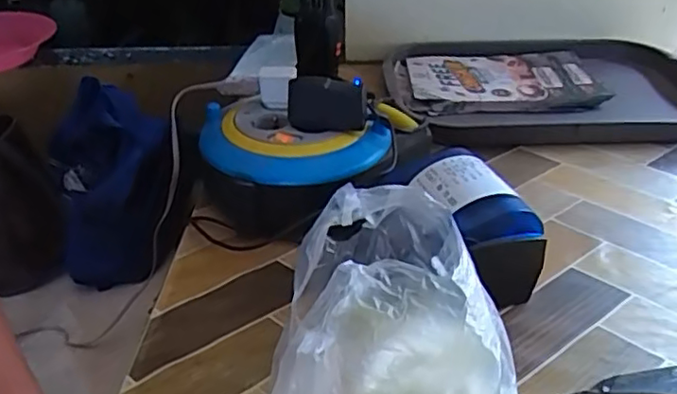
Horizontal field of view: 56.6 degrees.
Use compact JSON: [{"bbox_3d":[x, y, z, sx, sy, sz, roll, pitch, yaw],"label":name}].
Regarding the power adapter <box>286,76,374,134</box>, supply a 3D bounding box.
[{"bbox_3d":[-0.012,-0.081,0.574,0.077,0.049,0.028,8,35,11],"label":"power adapter"}]

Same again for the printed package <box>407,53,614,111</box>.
[{"bbox_3d":[0.223,-0.155,0.844,0.256,0.024,0.147,-3,34,-6],"label":"printed package"}]

